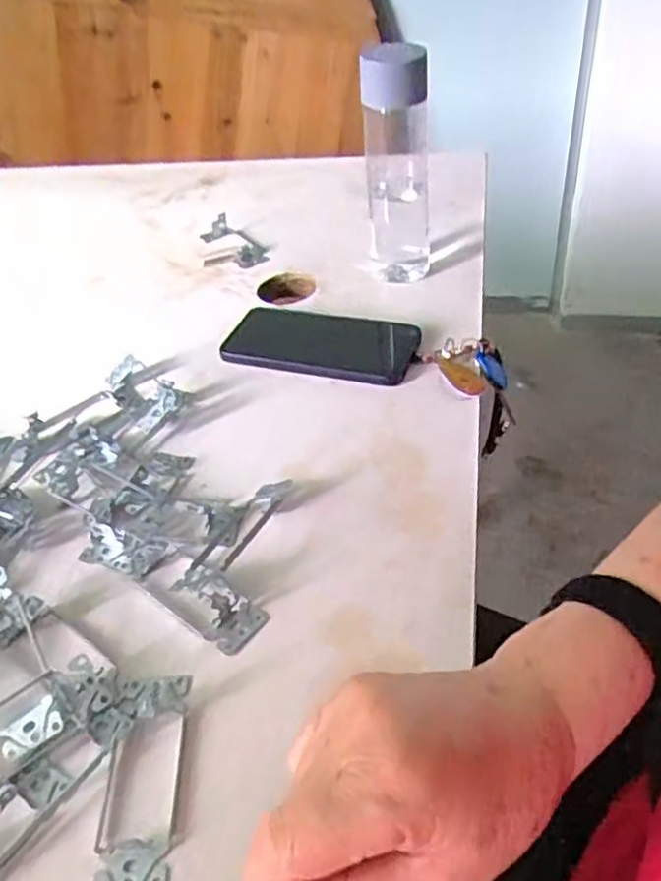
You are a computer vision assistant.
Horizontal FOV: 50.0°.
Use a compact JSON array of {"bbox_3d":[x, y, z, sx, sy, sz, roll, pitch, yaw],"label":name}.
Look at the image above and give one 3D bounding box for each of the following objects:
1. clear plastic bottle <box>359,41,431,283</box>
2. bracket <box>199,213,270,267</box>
[{"bbox_3d":[0.061,-0.259,0.656,0.059,0.193,0.070,1,41,7],"label":"clear plastic bottle"},{"bbox_3d":[-0.108,-0.221,0.779,0.068,0.023,0.090,-11,41,-6],"label":"bracket"}]

